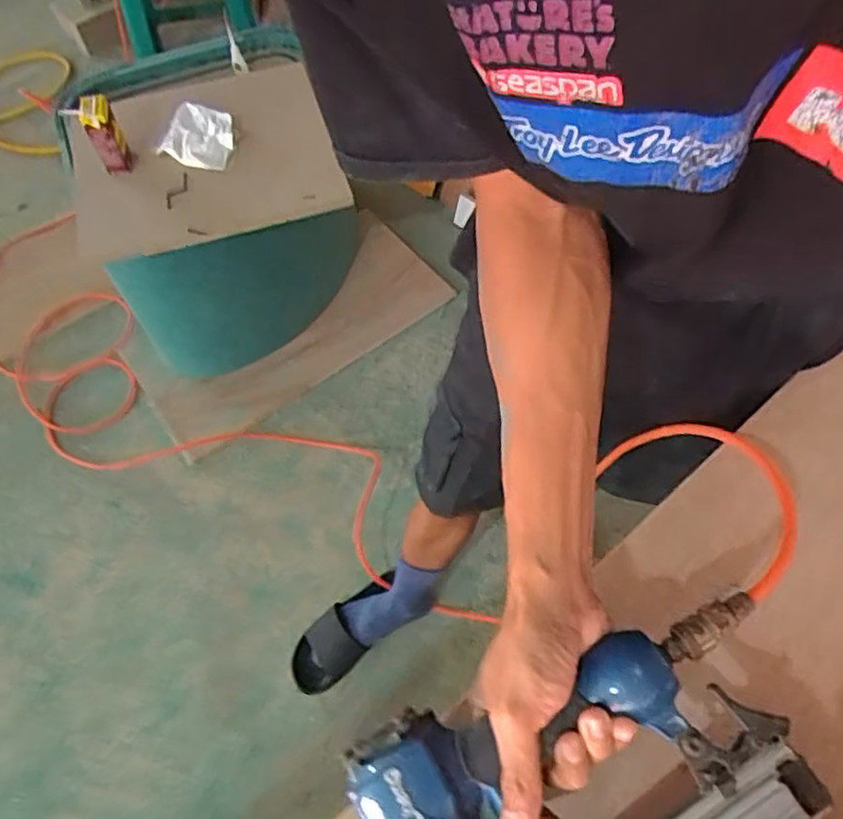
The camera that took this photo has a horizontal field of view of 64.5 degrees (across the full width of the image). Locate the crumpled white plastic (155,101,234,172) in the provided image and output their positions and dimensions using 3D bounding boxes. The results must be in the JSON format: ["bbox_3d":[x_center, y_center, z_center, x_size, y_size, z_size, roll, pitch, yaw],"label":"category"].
[{"bbox_3d":[-0.422,-0.512,1.254,0.139,0.024,0.129,-1,75,3],"label":"crumpled white plastic"}]

